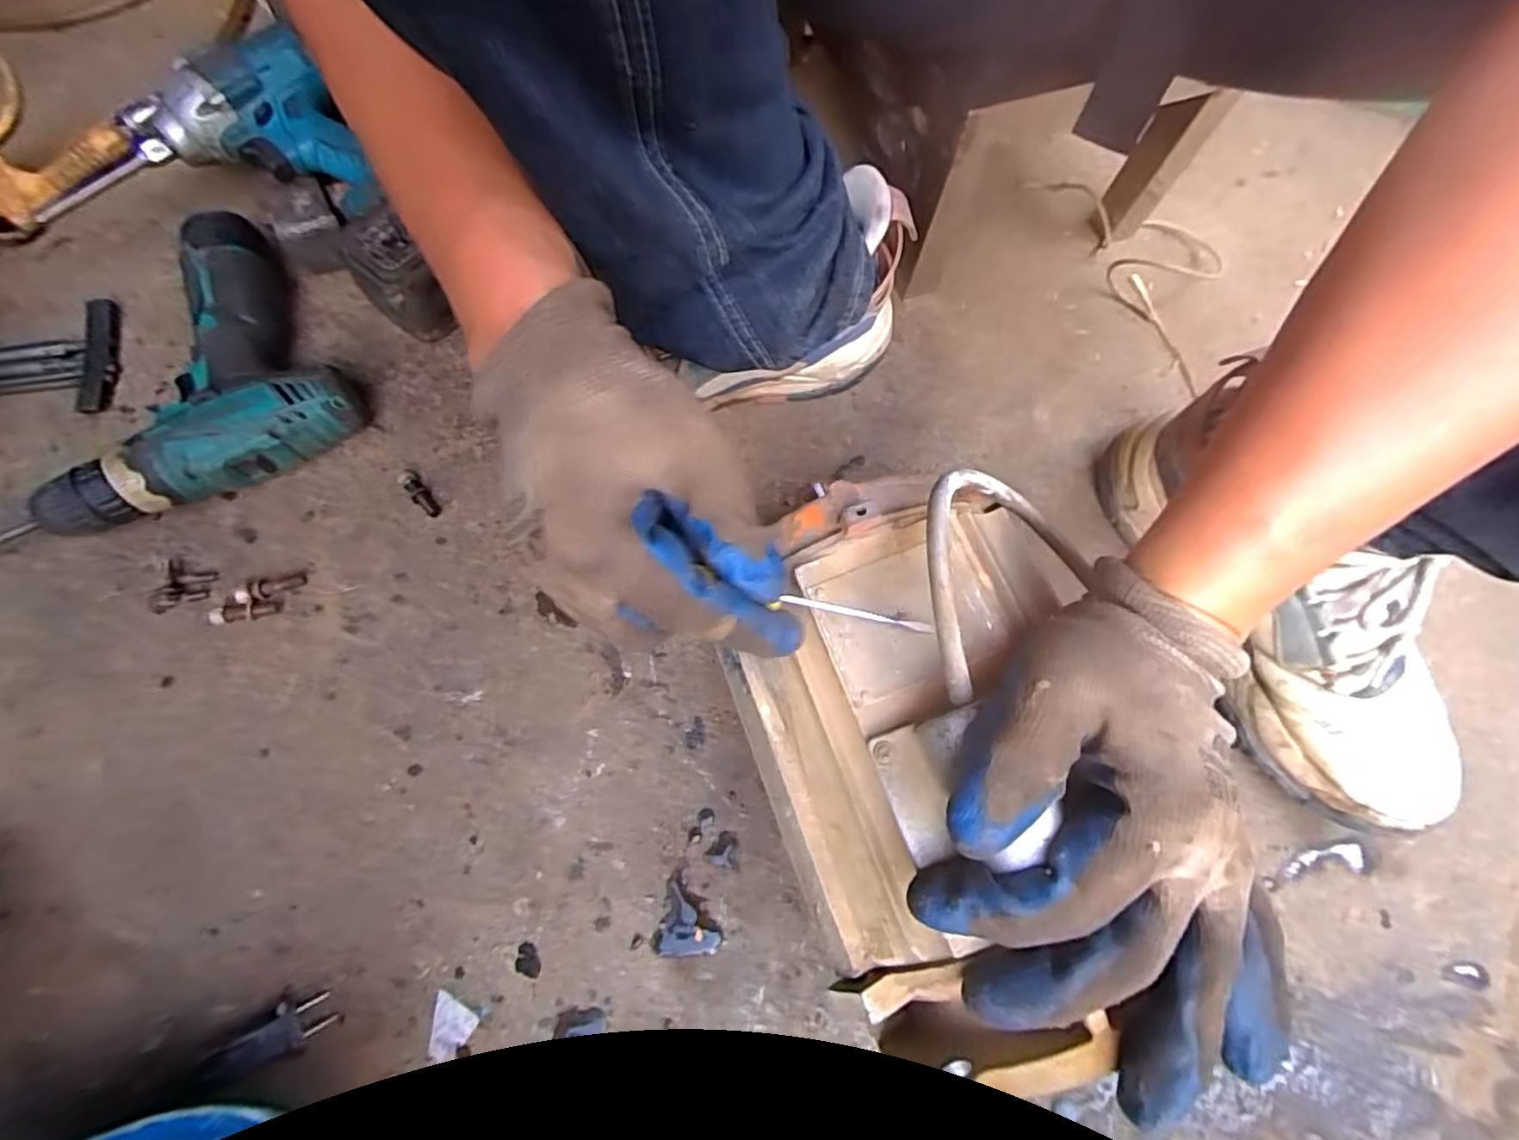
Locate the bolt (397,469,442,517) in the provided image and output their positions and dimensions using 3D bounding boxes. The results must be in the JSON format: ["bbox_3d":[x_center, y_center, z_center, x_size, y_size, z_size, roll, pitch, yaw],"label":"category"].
[{"bbox_3d":[-0.237,-0.054,0.449,0.013,0.013,0.045,-36,77,-13],"label":"bolt"}]

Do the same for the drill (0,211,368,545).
[{"bbox_3d":[-0.407,-0.132,0.449,0.206,0.054,0.200,-29,75,-11],"label":"drill"}]

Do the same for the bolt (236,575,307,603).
[{"bbox_3d":[-0.317,0.012,0.422,0.040,0.009,0.010,-19,73,-23],"label":"bolt"}]

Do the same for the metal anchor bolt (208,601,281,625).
[{"bbox_3d":[-0.332,0.027,0.417,0.041,0.010,0.011,-7,72,-5],"label":"metal anchor bolt"}]

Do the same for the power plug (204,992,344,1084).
[{"bbox_3d":[-0.251,0.239,0.333,0.053,0.009,0.024,-17,69,-47],"label":"power plug"}]

